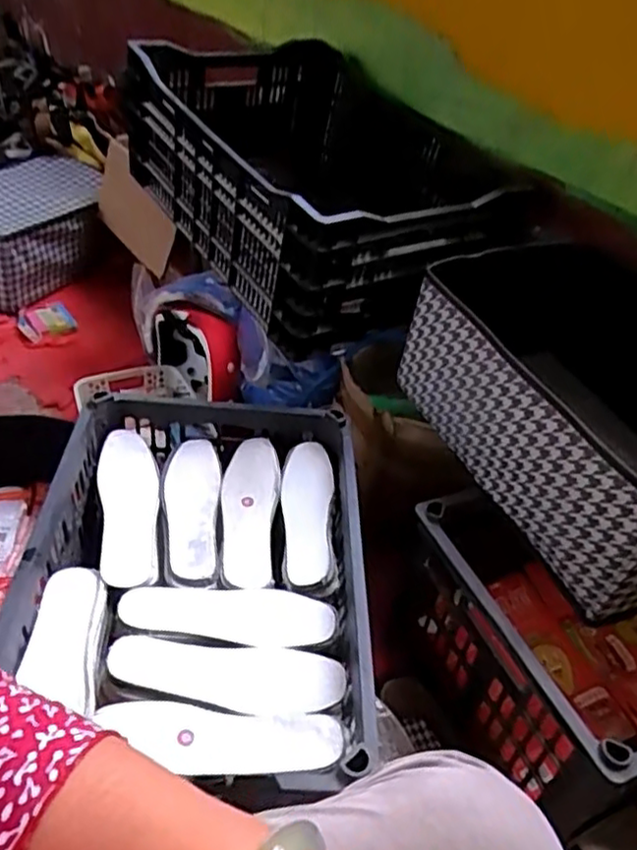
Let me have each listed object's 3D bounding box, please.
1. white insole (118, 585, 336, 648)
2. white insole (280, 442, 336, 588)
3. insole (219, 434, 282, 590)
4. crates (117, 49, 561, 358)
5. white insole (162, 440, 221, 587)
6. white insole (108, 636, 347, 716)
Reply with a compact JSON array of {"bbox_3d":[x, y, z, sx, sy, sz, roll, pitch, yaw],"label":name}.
[{"bbox_3d":[-0.094,0.199,0.707,0.216,0.008,0.071,3,38,-4],"label":"white insole"},{"bbox_3d":[-0.013,0.101,0.812,0.061,0.034,0.199,4,38,-3],"label":"white insole"},{"bbox_3d":[-0.084,0.097,0.812,0.068,0.022,0.212,3,38,-4],"label":"insole"},{"bbox_3d":[-0.019,-0.410,1.109,0.456,0.268,0.627,-18,44,-27],"label":"crates"},{"bbox_3d":[-0.151,0.097,0.800,0.065,0.026,0.201,-1,39,-8],"label":"white insole"},{"bbox_3d":[-0.087,0.240,0.648,0.220,0.013,0.076,4,38,-2],"label":"white insole"}]

